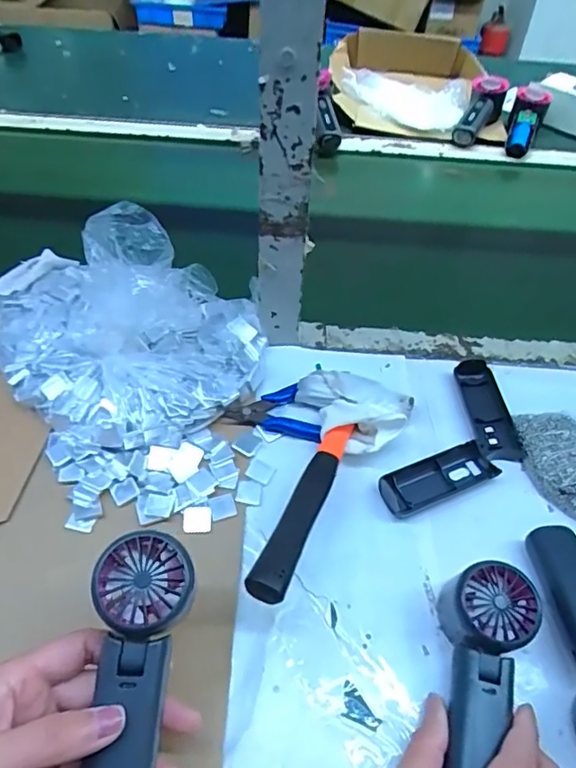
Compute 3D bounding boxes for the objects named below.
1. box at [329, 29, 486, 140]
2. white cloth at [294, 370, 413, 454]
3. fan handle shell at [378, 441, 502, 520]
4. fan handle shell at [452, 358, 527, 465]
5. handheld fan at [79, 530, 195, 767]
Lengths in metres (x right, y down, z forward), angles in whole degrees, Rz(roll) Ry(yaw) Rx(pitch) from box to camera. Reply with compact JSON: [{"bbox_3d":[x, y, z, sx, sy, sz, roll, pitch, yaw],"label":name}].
[{"bbox_3d":[0.197,-0.527,0.975,0.258,0.080,0.279,13,48,7],"label":"box"},{"bbox_3d":[0.065,0.020,0.491,0.091,0.044,0.090,-15,51,-17],"label":"white cloth"},{"bbox_3d":[0.125,0.079,0.464,0.104,0.013,0.036,-17,52,-19],"label":"fan handle shell"},{"bbox_3d":[0.186,0.024,0.513,0.040,0.021,0.103,1,48,-3],"label":"fan handle shell"},{"bbox_3d":[-0.081,0.158,0.293,0.049,0.027,0.150,2,65,-2],"label":"handheld fan"}]

